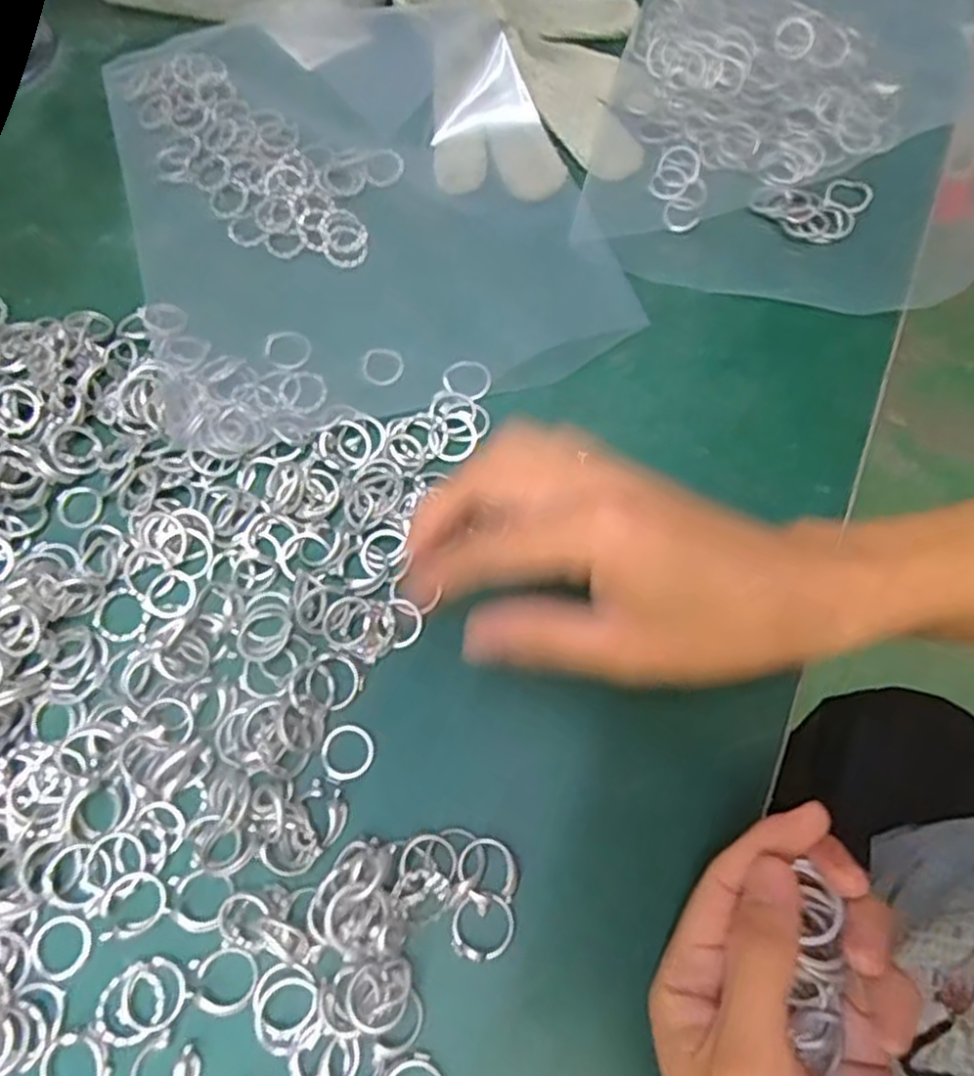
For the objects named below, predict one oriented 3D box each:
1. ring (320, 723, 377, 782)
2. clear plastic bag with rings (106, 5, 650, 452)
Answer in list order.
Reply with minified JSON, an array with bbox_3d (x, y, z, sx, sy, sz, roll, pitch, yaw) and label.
[{"bbox_3d":[-0.053,0.081,0.292,0.019,0.004,0.021,27,70,11],"label":"ring"},{"bbox_3d":[-0.075,-0.188,0.396,0.214,0.022,0.287,-17,68,-6],"label":"clear plastic bag with rings"}]

